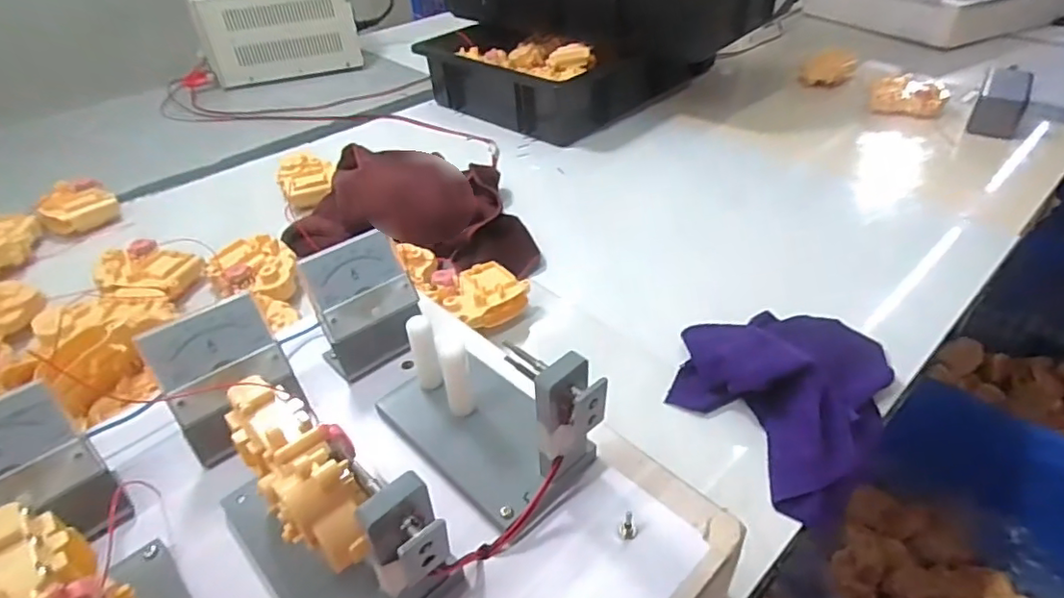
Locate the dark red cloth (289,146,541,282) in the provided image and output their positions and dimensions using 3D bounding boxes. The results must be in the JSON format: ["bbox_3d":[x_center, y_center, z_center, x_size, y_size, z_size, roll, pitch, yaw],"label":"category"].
[{"bbox_3d":[-0.119,-0.111,0.620,0.258,0.085,0.164,3,39,7],"label":"dark red cloth"}]

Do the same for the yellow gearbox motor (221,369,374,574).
[{"bbox_3d":[-0.102,0.070,0.261,0.037,0.034,0.093,-28,46,-28],"label":"yellow gearbox motor"}]

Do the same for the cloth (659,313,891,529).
[{"bbox_3d":[0.184,0.061,0.440,0.142,0.040,0.179,25,46,29],"label":"cloth"}]

